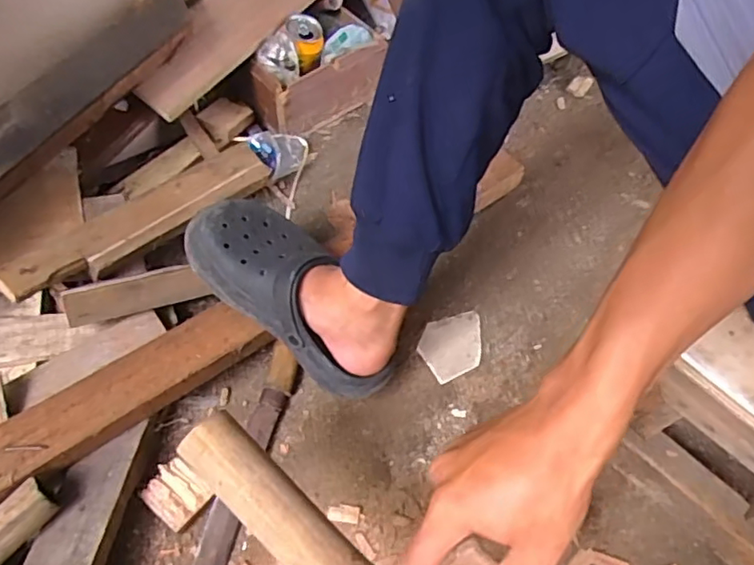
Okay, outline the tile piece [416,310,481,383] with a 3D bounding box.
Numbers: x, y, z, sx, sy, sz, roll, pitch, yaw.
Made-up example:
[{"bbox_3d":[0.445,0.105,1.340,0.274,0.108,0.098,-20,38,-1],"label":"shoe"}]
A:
[{"bbox_3d":[0.098,0.076,0.734,0.090,0.007,0.074,-23,62,-17],"label":"tile piece"}]

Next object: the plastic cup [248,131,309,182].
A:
[{"bbox_3d":[-0.138,-0.192,0.856,0.083,0.060,0.059,-38,67,-24],"label":"plastic cup"}]

